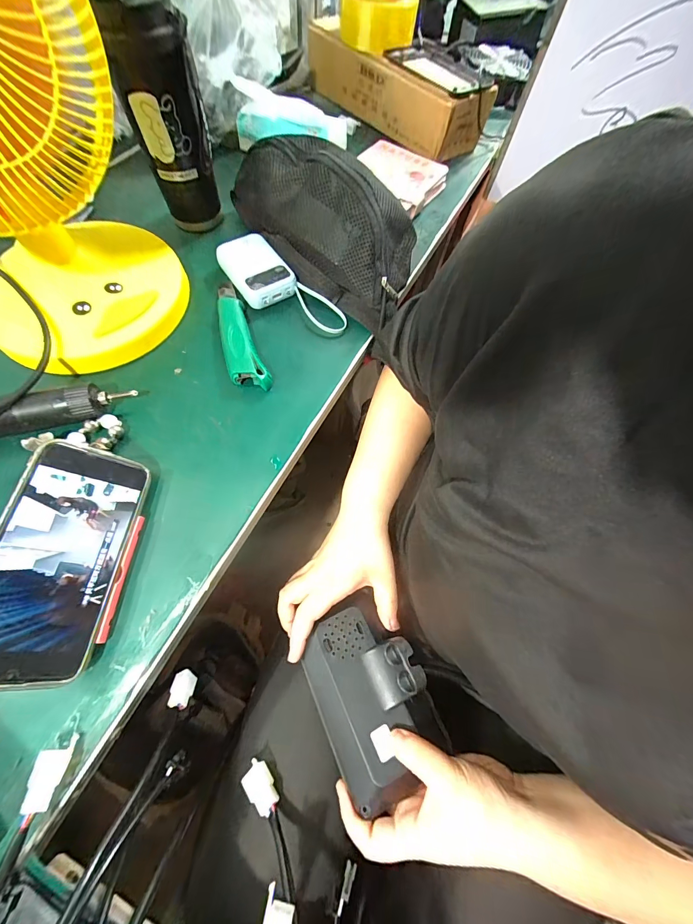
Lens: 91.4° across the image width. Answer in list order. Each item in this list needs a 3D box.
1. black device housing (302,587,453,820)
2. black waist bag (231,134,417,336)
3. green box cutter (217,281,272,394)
[{"bbox_3d":[0.021,0.204,0.296,0.091,0.055,0.142,-23,67,-11],"label":"black device housing"},{"bbox_3d":[-0.033,-0.291,0.404,0.275,0.101,0.114,39,69,12],"label":"black waist bag"},{"bbox_3d":[-0.127,-0.148,0.382,0.038,0.030,0.161,-19,70,-13],"label":"green box cutter"}]

